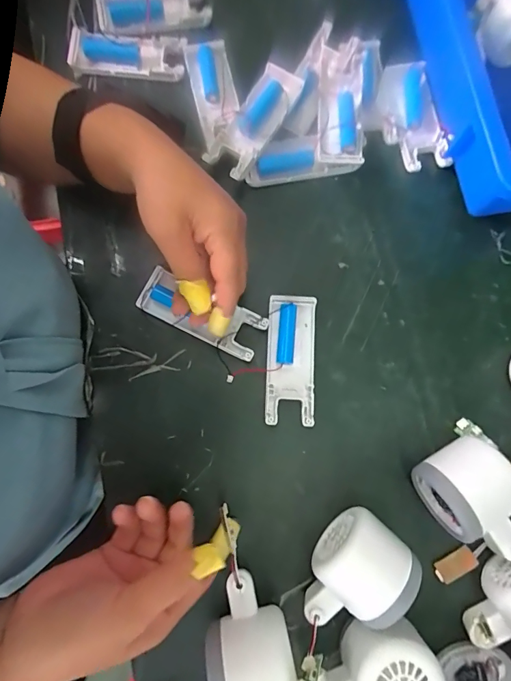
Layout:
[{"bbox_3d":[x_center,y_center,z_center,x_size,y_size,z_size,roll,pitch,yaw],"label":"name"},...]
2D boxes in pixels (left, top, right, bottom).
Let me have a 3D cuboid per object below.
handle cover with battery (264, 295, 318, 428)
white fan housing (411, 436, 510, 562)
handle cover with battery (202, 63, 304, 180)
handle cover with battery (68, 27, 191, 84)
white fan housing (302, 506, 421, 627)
[{"bbox_3d":[0.029,0.016,0.326,0.040,0.020,0.104,3,81,0],"label":"handle cover with battery"},{"bbox_3d":[0.160,0.118,0.291,0.054,0.052,0.084,-26,82,-5],"label":"white fan housing"},{"bbox_3d":[-0.002,-0.192,0.345,0.039,0.017,0.101,33,82,5],"label":"handle cover with battery"},{"bbox_3d":[-0.120,-0.268,0.373,0.106,0.016,0.041,7,81,1],"label":"handle cover with battery"},{"bbox_3d":[0.069,0.167,0.282,0.062,0.052,0.081,45,83,6],"label":"white fan housing"}]

